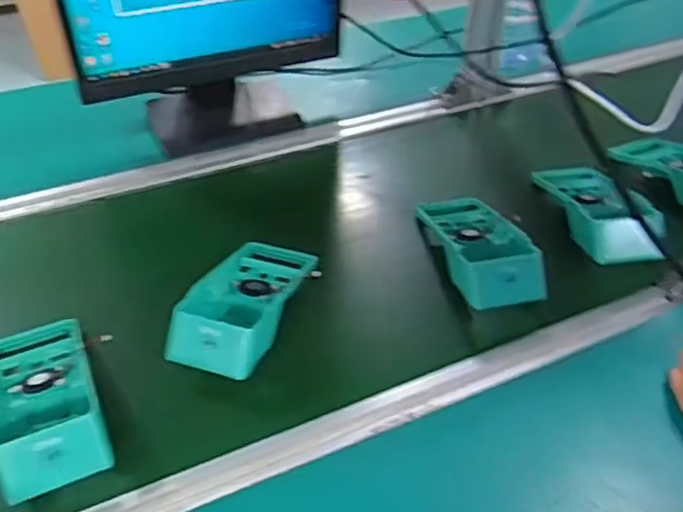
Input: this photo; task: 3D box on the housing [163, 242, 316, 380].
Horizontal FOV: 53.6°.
[{"bbox_3d":[-0.096,0.039,0.669,0.093,0.042,0.186,14,43,14],"label":"housing"}]

